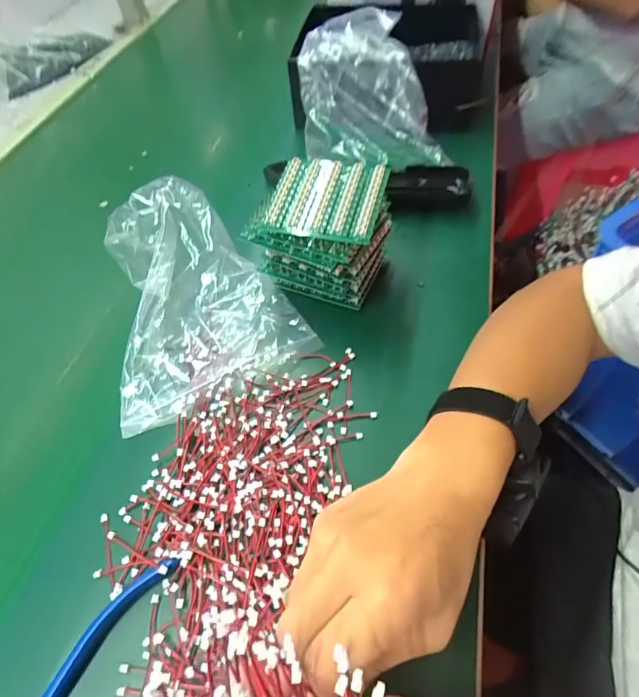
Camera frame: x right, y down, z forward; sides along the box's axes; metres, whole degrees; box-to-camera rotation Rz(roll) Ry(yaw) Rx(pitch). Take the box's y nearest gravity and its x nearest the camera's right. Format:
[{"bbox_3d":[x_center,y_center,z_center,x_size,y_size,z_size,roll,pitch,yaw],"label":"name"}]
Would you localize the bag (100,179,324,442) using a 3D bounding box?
[{"bbox_3d":[-0.128,-0.059,0.389,0.164,0.070,0.202,-29,57,-13],"label":"bag"}]

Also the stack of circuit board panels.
[{"bbox_3d":[0.001,-0.096,0.379,0.103,0.102,0.083,13,58,16],"label":"stack of circuit board panels"}]

